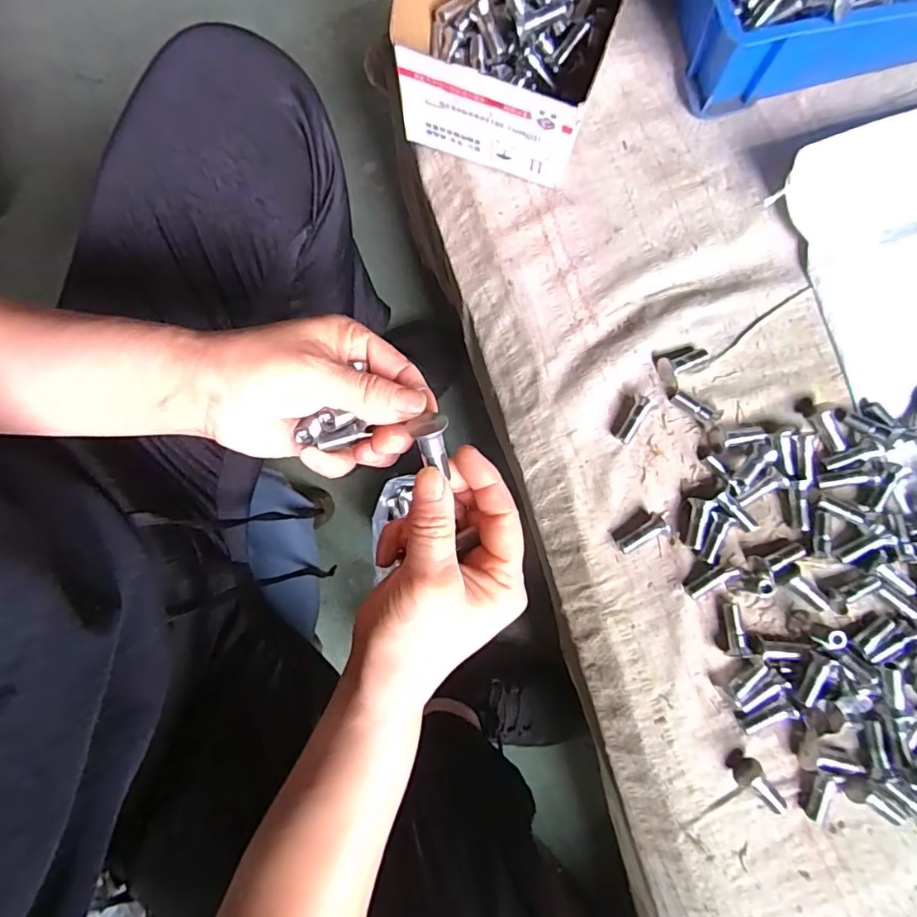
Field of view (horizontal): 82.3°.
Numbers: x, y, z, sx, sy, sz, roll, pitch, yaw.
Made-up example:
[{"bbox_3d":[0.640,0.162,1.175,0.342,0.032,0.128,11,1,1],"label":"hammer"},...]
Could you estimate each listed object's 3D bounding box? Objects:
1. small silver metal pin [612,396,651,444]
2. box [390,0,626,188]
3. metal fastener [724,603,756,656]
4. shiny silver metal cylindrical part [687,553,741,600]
[{"bbox_3d":[0.124,-0.029,0.379,0.015,0.012,0.035,25,85,5],"label":"small silver metal pin"},{"bbox_3d":[0.037,-0.304,0.377,0.142,0.074,0.150,19,83,3],"label":"box"},{"bbox_3d":[0.190,0.117,0.359,0.015,0.012,0.035,-2,83,2],"label":"metal fastener"},{"bbox_3d":[0.178,0.083,0.362,0.041,0.013,0.013,-31,83,-1],"label":"shiny silver metal cylindrical part"}]

